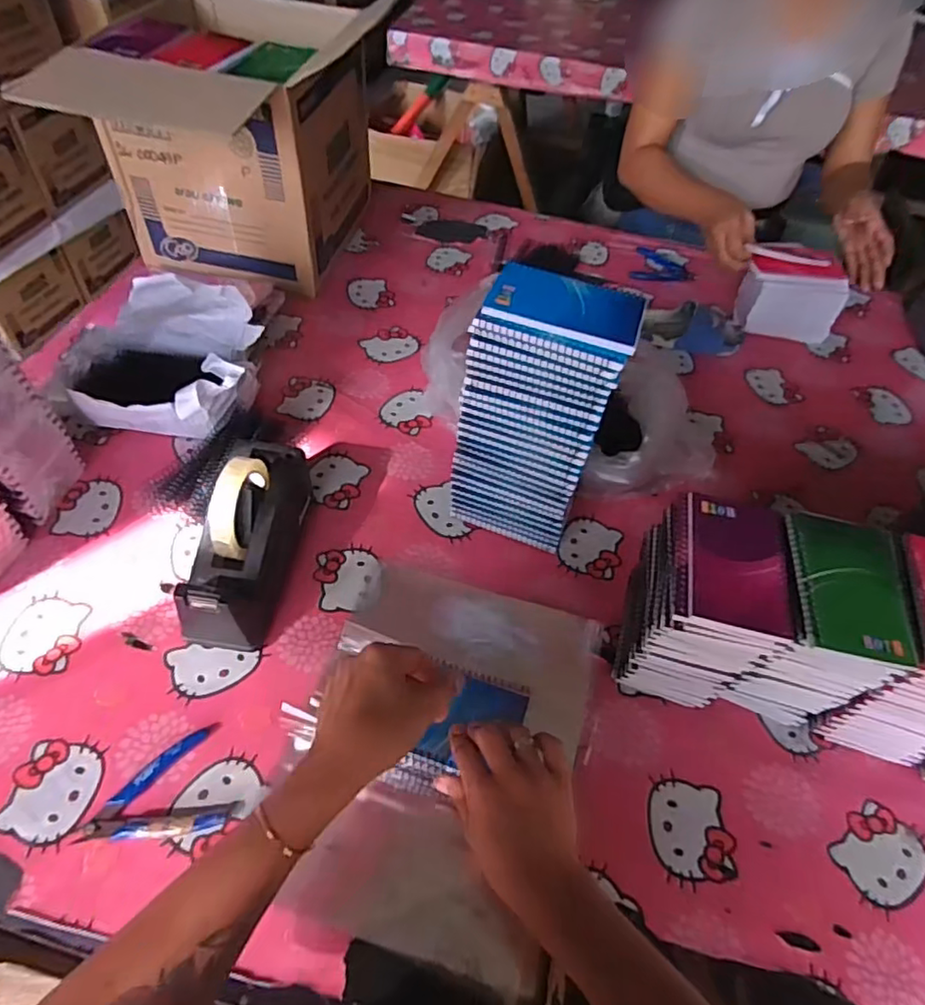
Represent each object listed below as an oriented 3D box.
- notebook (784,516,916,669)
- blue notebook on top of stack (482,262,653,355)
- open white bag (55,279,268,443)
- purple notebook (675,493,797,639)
[{"bbox_3d":[0.321,0.064,0.509,0.094,0.013,0.137,12,52,4],"label":"notebook"},{"bbox_3d":[0.089,-0.169,0.524,0.129,0.005,0.086,19,53,10],"label":"blue notebook on top of stack"},{"bbox_3d":[-0.353,-0.172,0.765,0.192,0.130,0.204,10,52,3],"label":"open white bag"},{"bbox_3d":[0.227,0.048,0.519,0.090,0.010,0.120,13,52,5],"label":"purple notebook"}]

